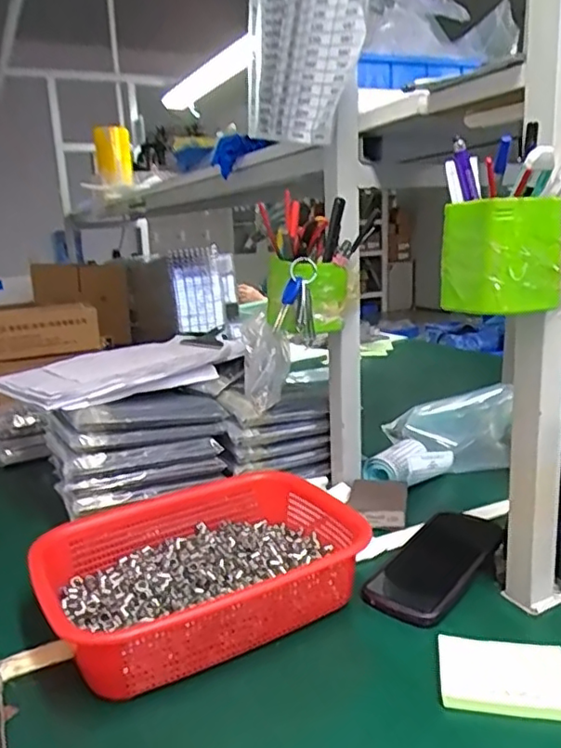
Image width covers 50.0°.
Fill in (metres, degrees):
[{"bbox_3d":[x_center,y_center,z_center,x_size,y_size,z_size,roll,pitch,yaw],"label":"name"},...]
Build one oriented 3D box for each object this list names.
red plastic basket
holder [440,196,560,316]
[{"bbox_3d":[-0.064,0.182,0.566,0.285,0.075,0.212,-10,14,-31],"label":"red plastic basket"},{"bbox_3d":[0.165,-0.088,0.453,0.073,0.078,0.067,-9,15,-26],"label":"holder"}]

